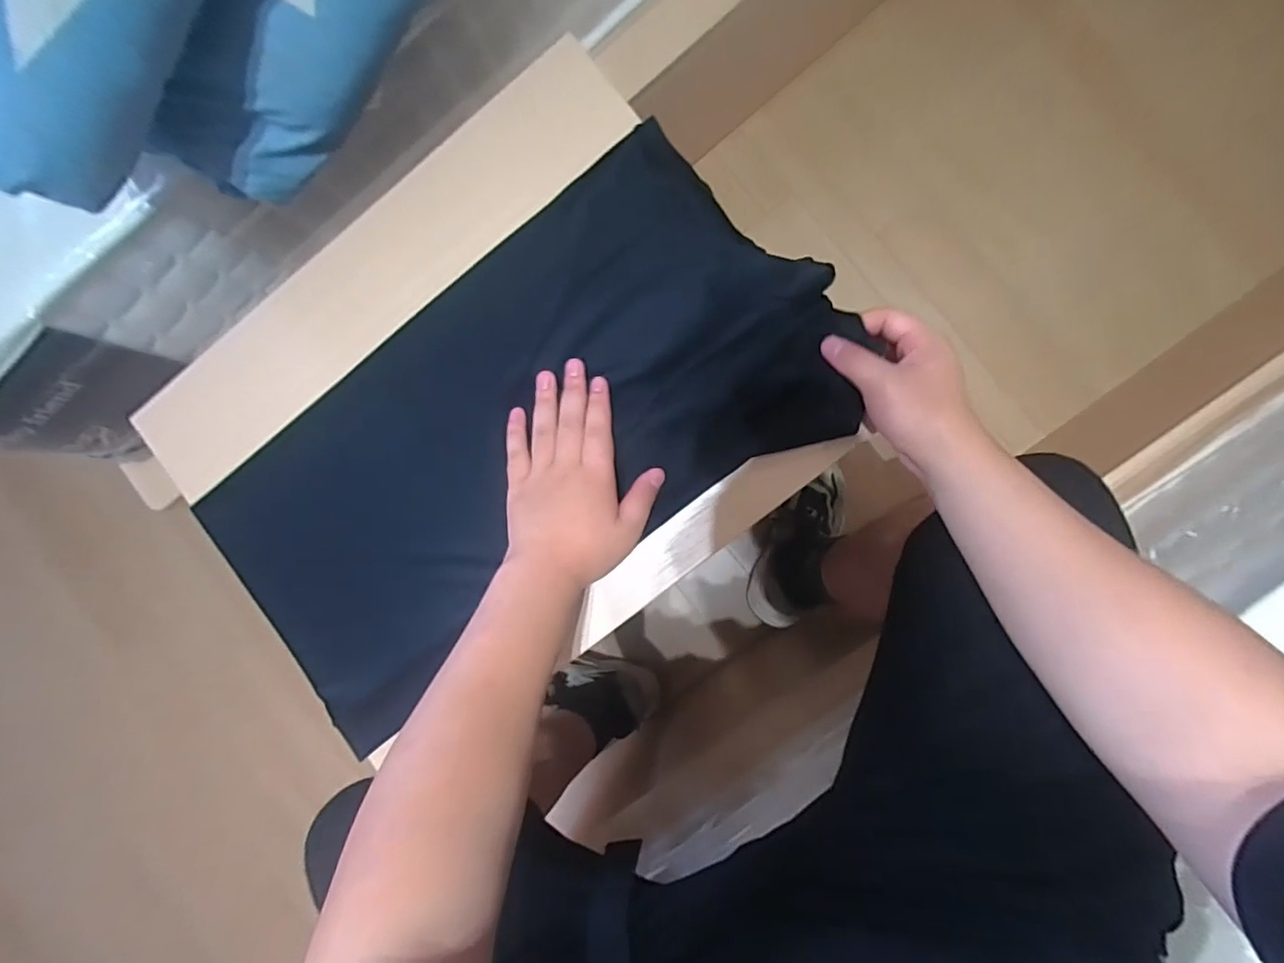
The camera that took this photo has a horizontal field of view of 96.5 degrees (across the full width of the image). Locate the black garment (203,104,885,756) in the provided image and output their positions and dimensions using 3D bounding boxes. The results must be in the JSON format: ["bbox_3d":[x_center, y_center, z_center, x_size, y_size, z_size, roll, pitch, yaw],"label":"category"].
[{"bbox_3d":[-0.108,-0.033,0.466,0.518,0.026,0.266,-32,87,9],"label":"black garment"}]

